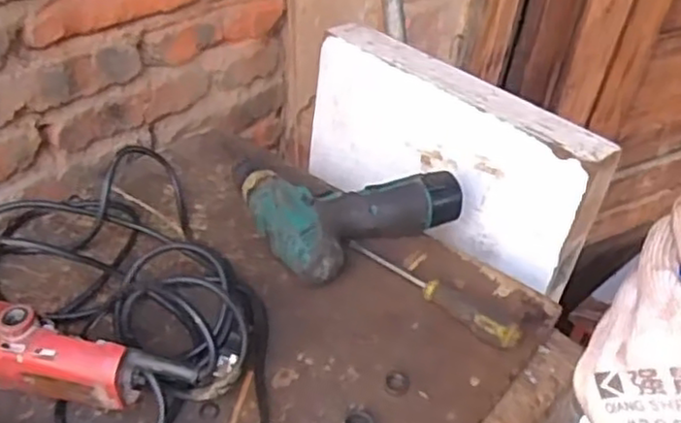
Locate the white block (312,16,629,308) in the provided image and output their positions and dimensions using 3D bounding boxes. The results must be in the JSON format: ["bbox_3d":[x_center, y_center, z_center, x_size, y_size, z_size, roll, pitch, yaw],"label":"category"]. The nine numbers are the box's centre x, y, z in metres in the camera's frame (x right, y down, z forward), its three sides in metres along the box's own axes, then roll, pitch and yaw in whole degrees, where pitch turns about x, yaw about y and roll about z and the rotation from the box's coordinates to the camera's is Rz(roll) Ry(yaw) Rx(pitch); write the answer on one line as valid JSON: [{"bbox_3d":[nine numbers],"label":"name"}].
[{"bbox_3d":[0.114,-0.068,0.785,0.358,0.177,0.070,33,46,29],"label":"white block"}]

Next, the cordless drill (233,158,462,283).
[{"bbox_3d":[-0.005,-0.014,0.708,0.192,0.066,0.178,-22,47,-30],"label":"cordless drill"}]

